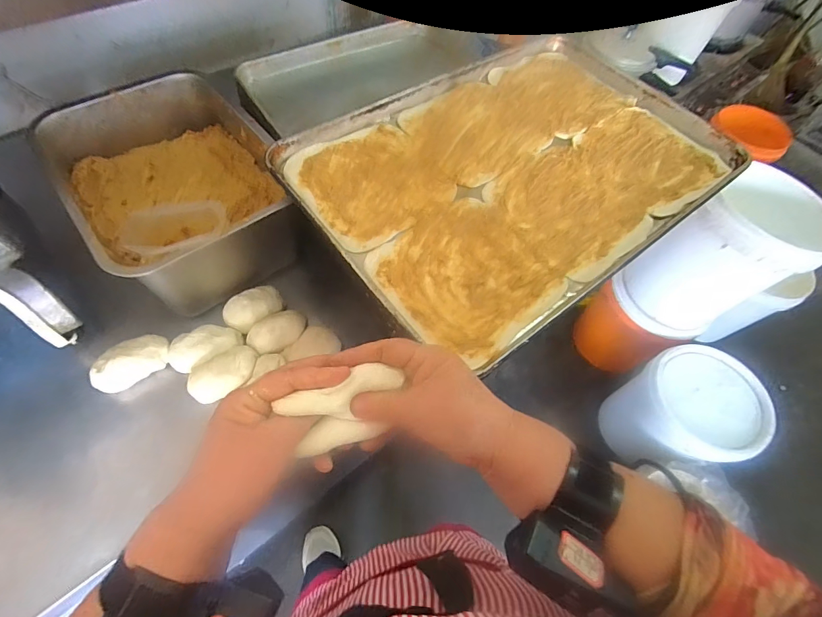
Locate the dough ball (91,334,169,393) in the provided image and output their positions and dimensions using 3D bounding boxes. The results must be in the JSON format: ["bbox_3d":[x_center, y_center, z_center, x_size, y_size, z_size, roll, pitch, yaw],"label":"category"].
[{"bbox_3d":[-0.372,0.069,0.525,0.094,0.035,0.055,-28,66,-19],"label":"dough ball"}]

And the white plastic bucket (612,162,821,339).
[{"bbox_3d":[0.800,-0.125,1.050,0.248,0.398,0.282,-23,64,-17],"label":"white plastic bucket"}]

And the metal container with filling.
[{"bbox_3d":[-0.339,-0.178,0.584,0.253,0.171,0.357,-36,68,-22],"label":"metal container with filling"}]

